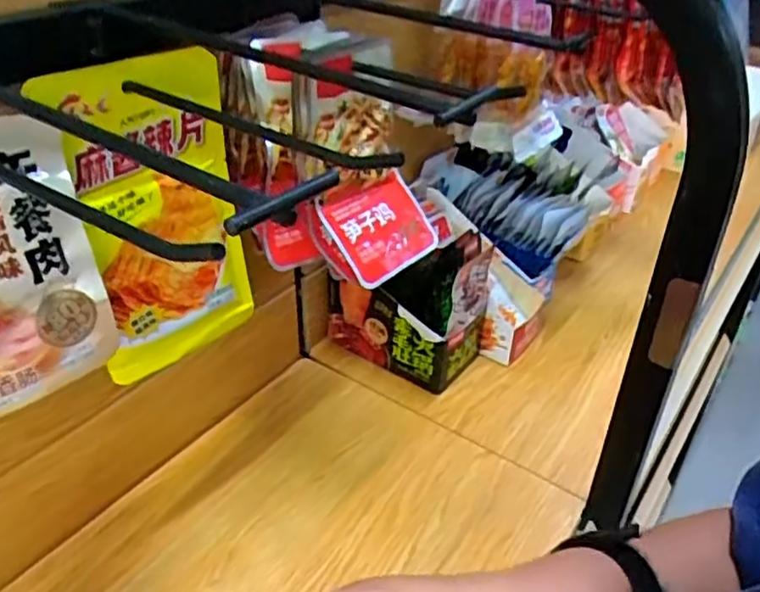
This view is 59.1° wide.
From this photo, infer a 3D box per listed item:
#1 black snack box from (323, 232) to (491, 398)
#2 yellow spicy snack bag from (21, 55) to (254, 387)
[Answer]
[{"bbox_3d":[0.027,0.000,0.667,0.144,0.136,0.080,24,41,27],"label":"black snack box"},{"bbox_3d":[-0.131,-0.048,0.406,0.027,0.181,0.102,30,44,35],"label":"yellow spicy snack bag"}]

